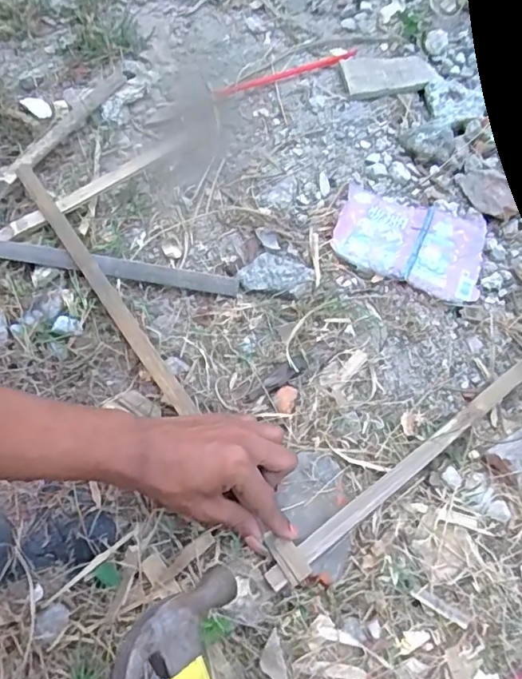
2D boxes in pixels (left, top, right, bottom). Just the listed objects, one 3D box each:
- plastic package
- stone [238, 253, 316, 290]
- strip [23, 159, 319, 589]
[{"bbox_3d":[0.158,-0.106,0.563,0.154,0.011,0.109,16,67,8],"label":"plastic package"},{"bbox_3d":[0.016,-0.069,0.546,0.074,0.014,0.042,4,66,3],"label":"stone"},{"bbox_3d":[-0.113,0.000,0.489,0.018,0.020,0.497,-34,69,-13],"label":"strip"}]

